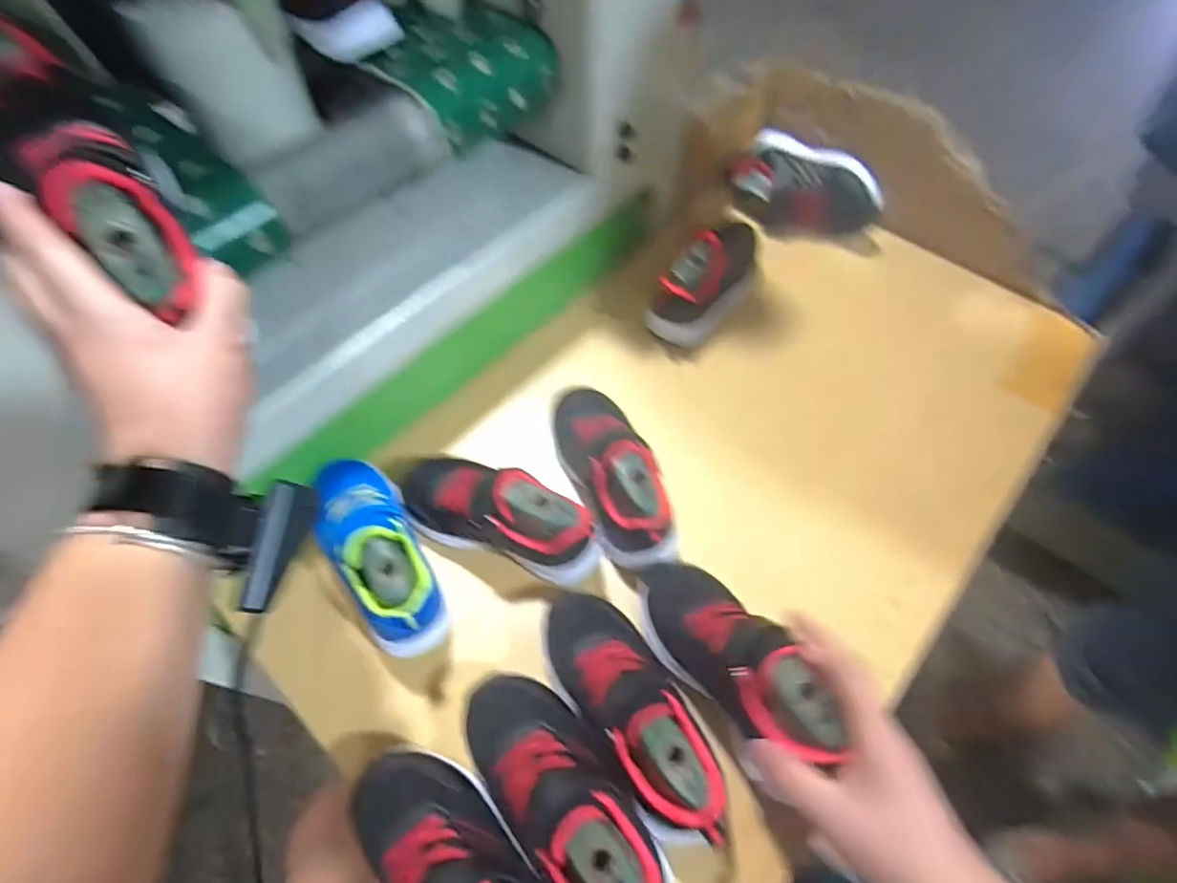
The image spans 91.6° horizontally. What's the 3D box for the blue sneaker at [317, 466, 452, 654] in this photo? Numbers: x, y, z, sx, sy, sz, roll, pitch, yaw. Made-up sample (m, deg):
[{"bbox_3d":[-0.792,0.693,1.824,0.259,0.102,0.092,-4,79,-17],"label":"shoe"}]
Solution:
[{"bbox_3d":[-0.174,0.086,0.461,0.072,0.085,0.183,-28,63,-15],"label":"blue sneaker"}]

